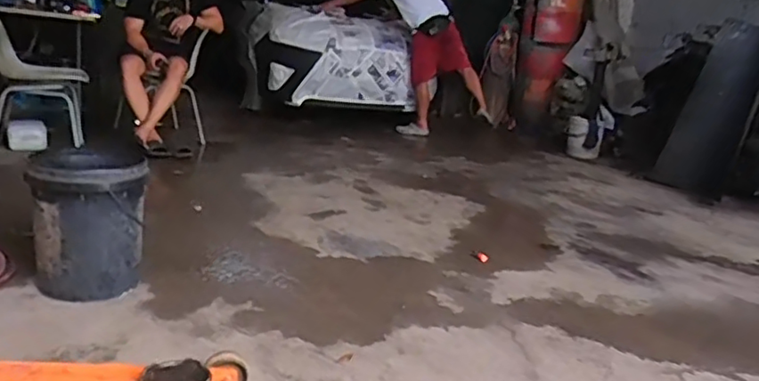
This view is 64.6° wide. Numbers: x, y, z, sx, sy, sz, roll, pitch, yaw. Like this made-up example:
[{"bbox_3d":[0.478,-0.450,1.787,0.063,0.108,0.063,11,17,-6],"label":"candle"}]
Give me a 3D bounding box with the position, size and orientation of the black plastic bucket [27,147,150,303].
[{"bbox_3d":[-0.854,0.090,1.778,0.288,0.383,0.336,0,16,-23],"label":"black plastic bucket"}]

